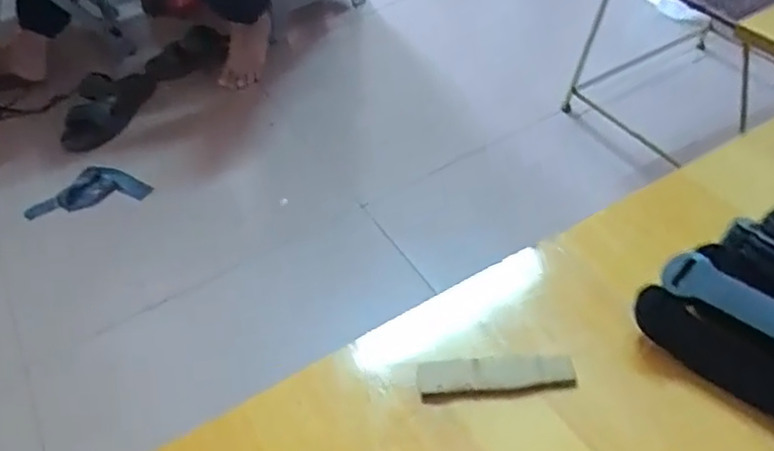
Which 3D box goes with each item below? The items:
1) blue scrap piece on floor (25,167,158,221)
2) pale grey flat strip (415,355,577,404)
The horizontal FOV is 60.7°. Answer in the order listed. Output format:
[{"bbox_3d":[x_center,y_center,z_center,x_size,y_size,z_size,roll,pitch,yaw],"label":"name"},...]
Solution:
[{"bbox_3d":[-0.591,-0.069,1.310,0.241,0.040,0.087,-13,46,-7],"label":"blue scrap piece on floor"},{"bbox_3d":[0.061,0.086,0.373,0.086,0.007,0.023,-6,45,0],"label":"pale grey flat strip"}]

